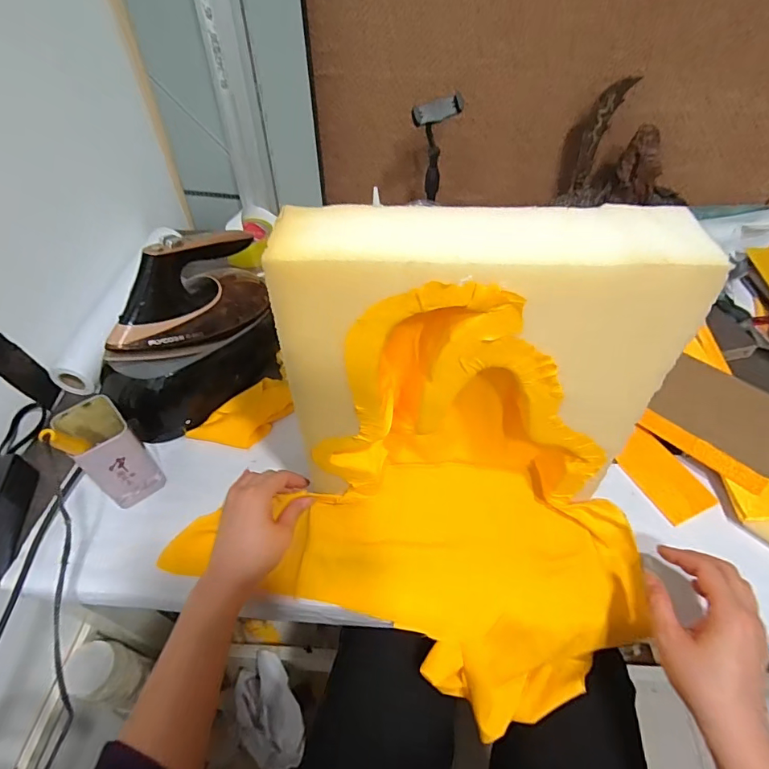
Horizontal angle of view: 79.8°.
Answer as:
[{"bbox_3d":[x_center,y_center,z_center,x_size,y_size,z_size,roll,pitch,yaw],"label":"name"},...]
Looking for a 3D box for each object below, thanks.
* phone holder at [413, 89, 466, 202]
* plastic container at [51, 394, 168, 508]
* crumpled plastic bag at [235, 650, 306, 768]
[{"bbox_3d":[0.084,-0.382,0.755,0.071,0.157,0.045,8,51,8],"label":"phone holder"},{"bbox_3d":[-0.314,0.080,0.534,0.060,0.112,0.082,-37,58,-26],"label":"plastic container"},{"bbox_3d":[-0.237,0.657,0.912,0.128,0.129,0.188,-21,52,-15],"label":"crumpled plastic bag"}]

